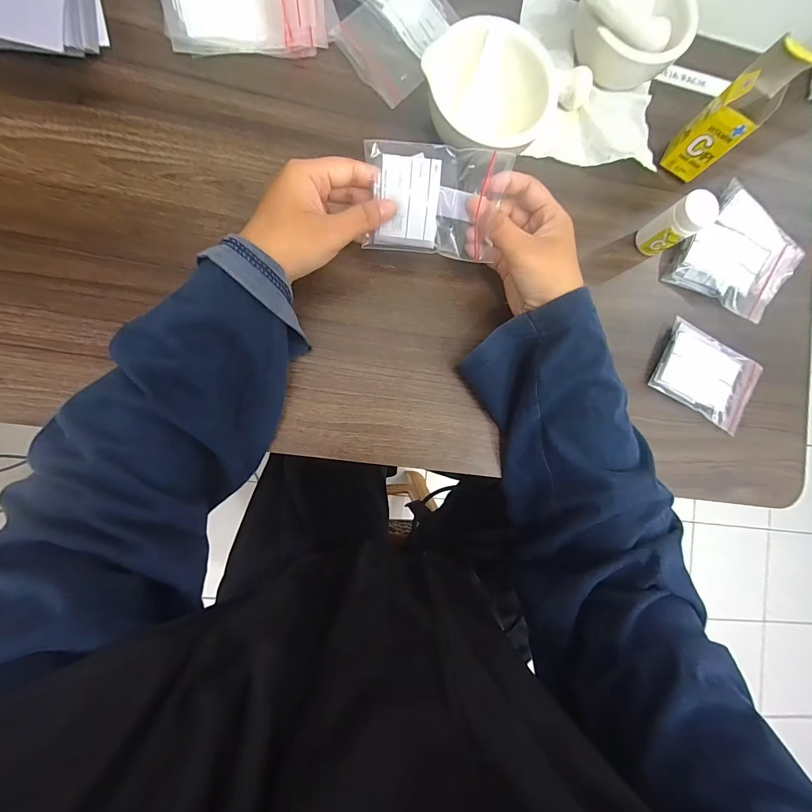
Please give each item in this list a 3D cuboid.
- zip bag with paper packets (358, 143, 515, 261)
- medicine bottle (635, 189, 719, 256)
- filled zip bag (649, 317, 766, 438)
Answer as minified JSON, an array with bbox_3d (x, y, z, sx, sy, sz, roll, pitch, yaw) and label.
[{"bbox_3d":[0.016,-0.142,0.250,0.086,0.016,0.067,4,121,-8],"label":"zip bag with paper packets"},{"bbox_3d":[0.224,-0.151,0.303,0.026,0.056,0.028,-33,92,-9],"label":"medicine bottle"},{"bbox_3d":[0.272,-0.027,0.324,0.094,0.016,0.068,27,83,-7],"label":"filled zip bag"}]

